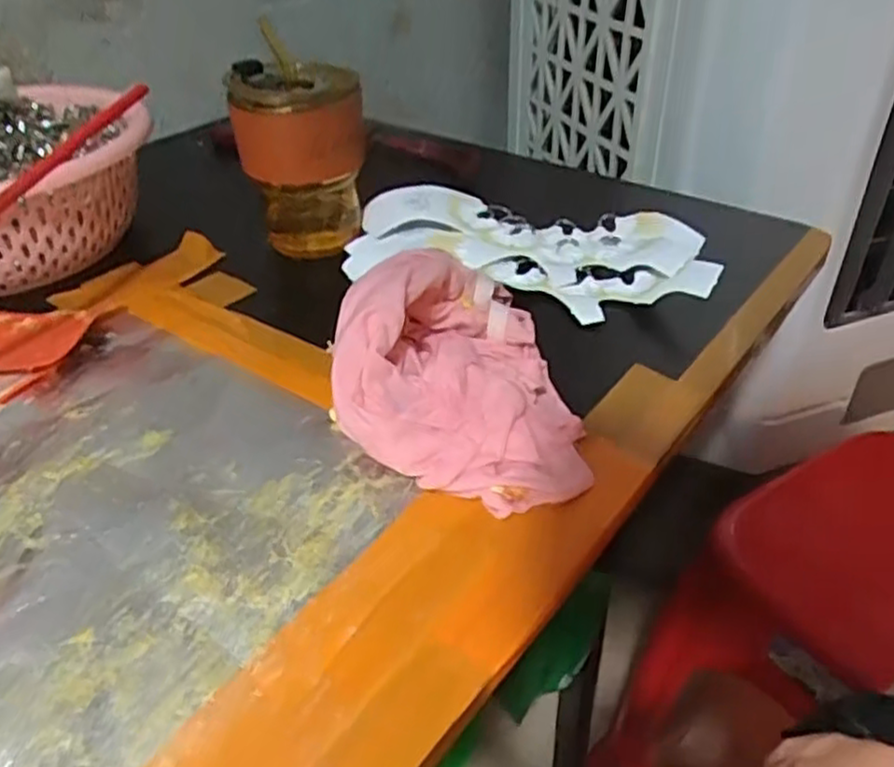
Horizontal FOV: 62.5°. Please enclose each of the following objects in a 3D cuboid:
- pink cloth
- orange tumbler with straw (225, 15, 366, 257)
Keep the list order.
[{"bbox_3d":[0.006,-0.023,0.374,0.113,0.062,0.179,-1,38,0],"label":"pink cloth"},{"bbox_3d":[-0.095,-0.145,0.488,0.078,0.119,0.079,0,38,0],"label":"orange tumbler with straw"}]

